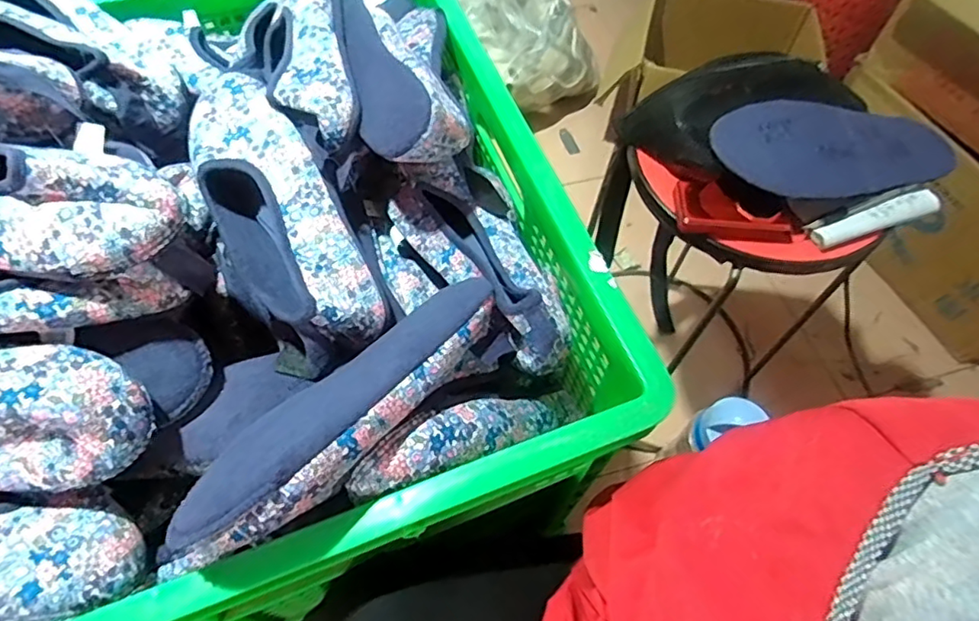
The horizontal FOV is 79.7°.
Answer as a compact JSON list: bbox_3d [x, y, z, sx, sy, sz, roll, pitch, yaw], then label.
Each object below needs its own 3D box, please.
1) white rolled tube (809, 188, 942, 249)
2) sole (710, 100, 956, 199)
[{"bbox_3d":[0.386,-0.091,0.583,0.143,0.018,0.027,-19,61,-12],"label":"white rolled tube"},{"bbox_3d":[0.349,-0.158,0.582,0.272,0.008,0.102,-3,69,-17],"label":"sole"}]

